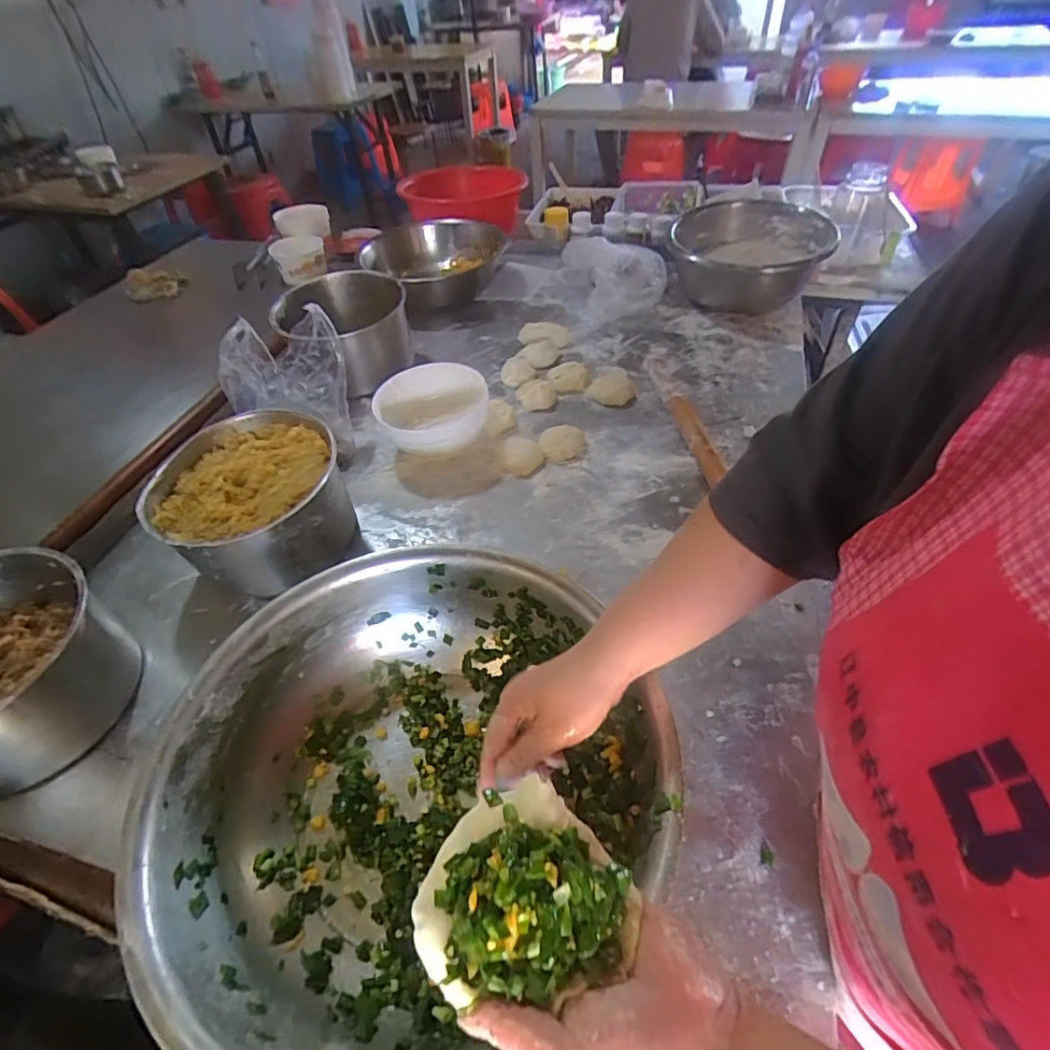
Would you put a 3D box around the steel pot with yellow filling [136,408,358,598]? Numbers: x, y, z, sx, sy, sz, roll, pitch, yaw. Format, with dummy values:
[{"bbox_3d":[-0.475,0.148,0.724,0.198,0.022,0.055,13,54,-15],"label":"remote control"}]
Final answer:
[{"bbox_3d":[-0.320,-0.023,0.664,0.199,0.120,0.205,-2,47,2],"label":"steel pot with yellow filling"}]

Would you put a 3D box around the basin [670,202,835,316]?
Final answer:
[{"bbox_3d":[0.409,-0.491,1.028,0.255,0.132,0.258,6,48,10],"label":"basin"}]

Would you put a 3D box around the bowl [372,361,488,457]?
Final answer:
[{"bbox_3d":[-0.132,-0.152,0.790,0.156,0.086,0.147,-2,47,2],"label":"bowl"}]

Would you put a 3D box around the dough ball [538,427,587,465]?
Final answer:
[{"bbox_3d":[0.056,-0.118,0.788,0.064,0.027,0.059,-2,47,2],"label":"dough ball"}]

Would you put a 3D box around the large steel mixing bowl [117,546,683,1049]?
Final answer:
[{"bbox_3d":[-0.089,0.199,0.449,0.355,0.116,0.371,-2,47,2],"label":"large steel mixing bowl"}]

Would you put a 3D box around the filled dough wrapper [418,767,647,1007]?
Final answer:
[{"bbox_3d":[-0.003,0.192,0.282,0.103,0.034,0.098,-2,47,2],"label":"filled dough wrapper"}]

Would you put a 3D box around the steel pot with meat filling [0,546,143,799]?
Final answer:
[{"bbox_3d":[-0.513,0.143,0.531,0.192,0.123,0.205,-2,47,2],"label":"steel pot with meat filling"}]

